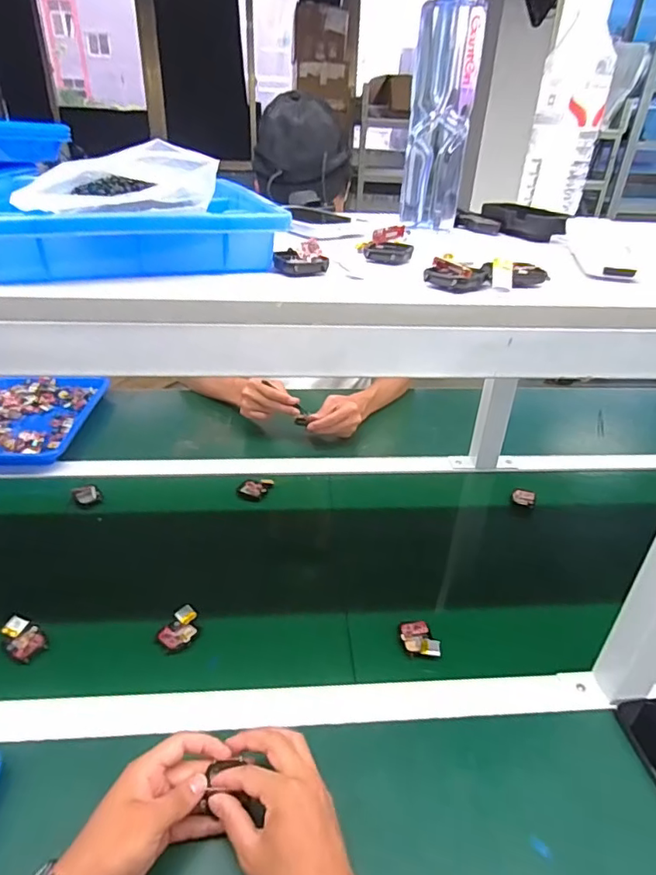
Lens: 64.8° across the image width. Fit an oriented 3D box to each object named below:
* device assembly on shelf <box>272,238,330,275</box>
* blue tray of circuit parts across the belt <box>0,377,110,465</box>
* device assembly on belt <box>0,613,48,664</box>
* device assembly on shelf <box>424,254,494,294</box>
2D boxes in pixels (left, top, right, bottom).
[{"bbox_3d":[-0.020,-0.139,0.398,0.039,0.021,0.029,-3,32,-10],"label":"device assembly on shelf"},{"bbox_3d":[-0.588,-0.042,0.998,0.250,0.037,0.305,0,32,-6],"label":"blue tray of circuit parts across the belt"},{"bbox_3d":[-0.348,0.228,0.589,0.054,0.023,0.034,24,37,30],"label":"device assembly on belt"},{"bbox_3d":[0.098,-0.120,0.385,0.042,0.019,0.040,19,35,24],"label":"device assembly on shelf"}]

